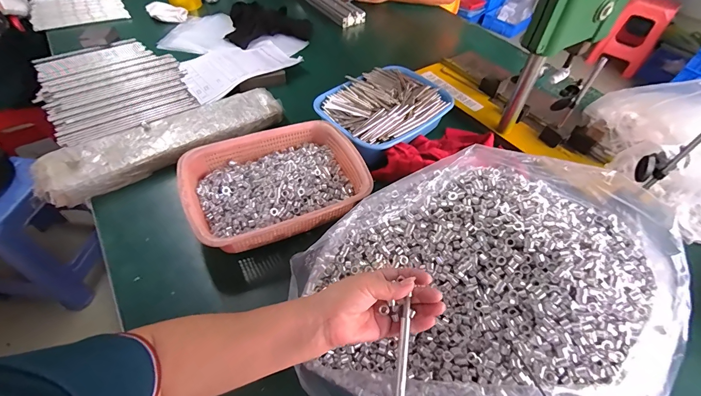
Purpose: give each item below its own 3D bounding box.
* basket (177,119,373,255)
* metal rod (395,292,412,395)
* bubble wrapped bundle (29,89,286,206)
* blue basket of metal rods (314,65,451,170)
[{"bbox_3d":[-0.125,-0.031,0.574,0.291,0.068,0.215,-17,54,-18],"label":"basket"},{"bbox_3d":[0.052,0.205,0.351,0.010,0.011,0.186,9,65,2],"label":"metal rod"},{"bbox_3d":[-0.351,-0.120,0.655,0.450,0.044,0.114,-32,60,-27],"label":"bubble wrapped bundle"},{"bbox_3d":[0.072,-0.192,0.730,0.210,0.077,0.272,39,57,24],"label":"blue basket of metal rods"}]

